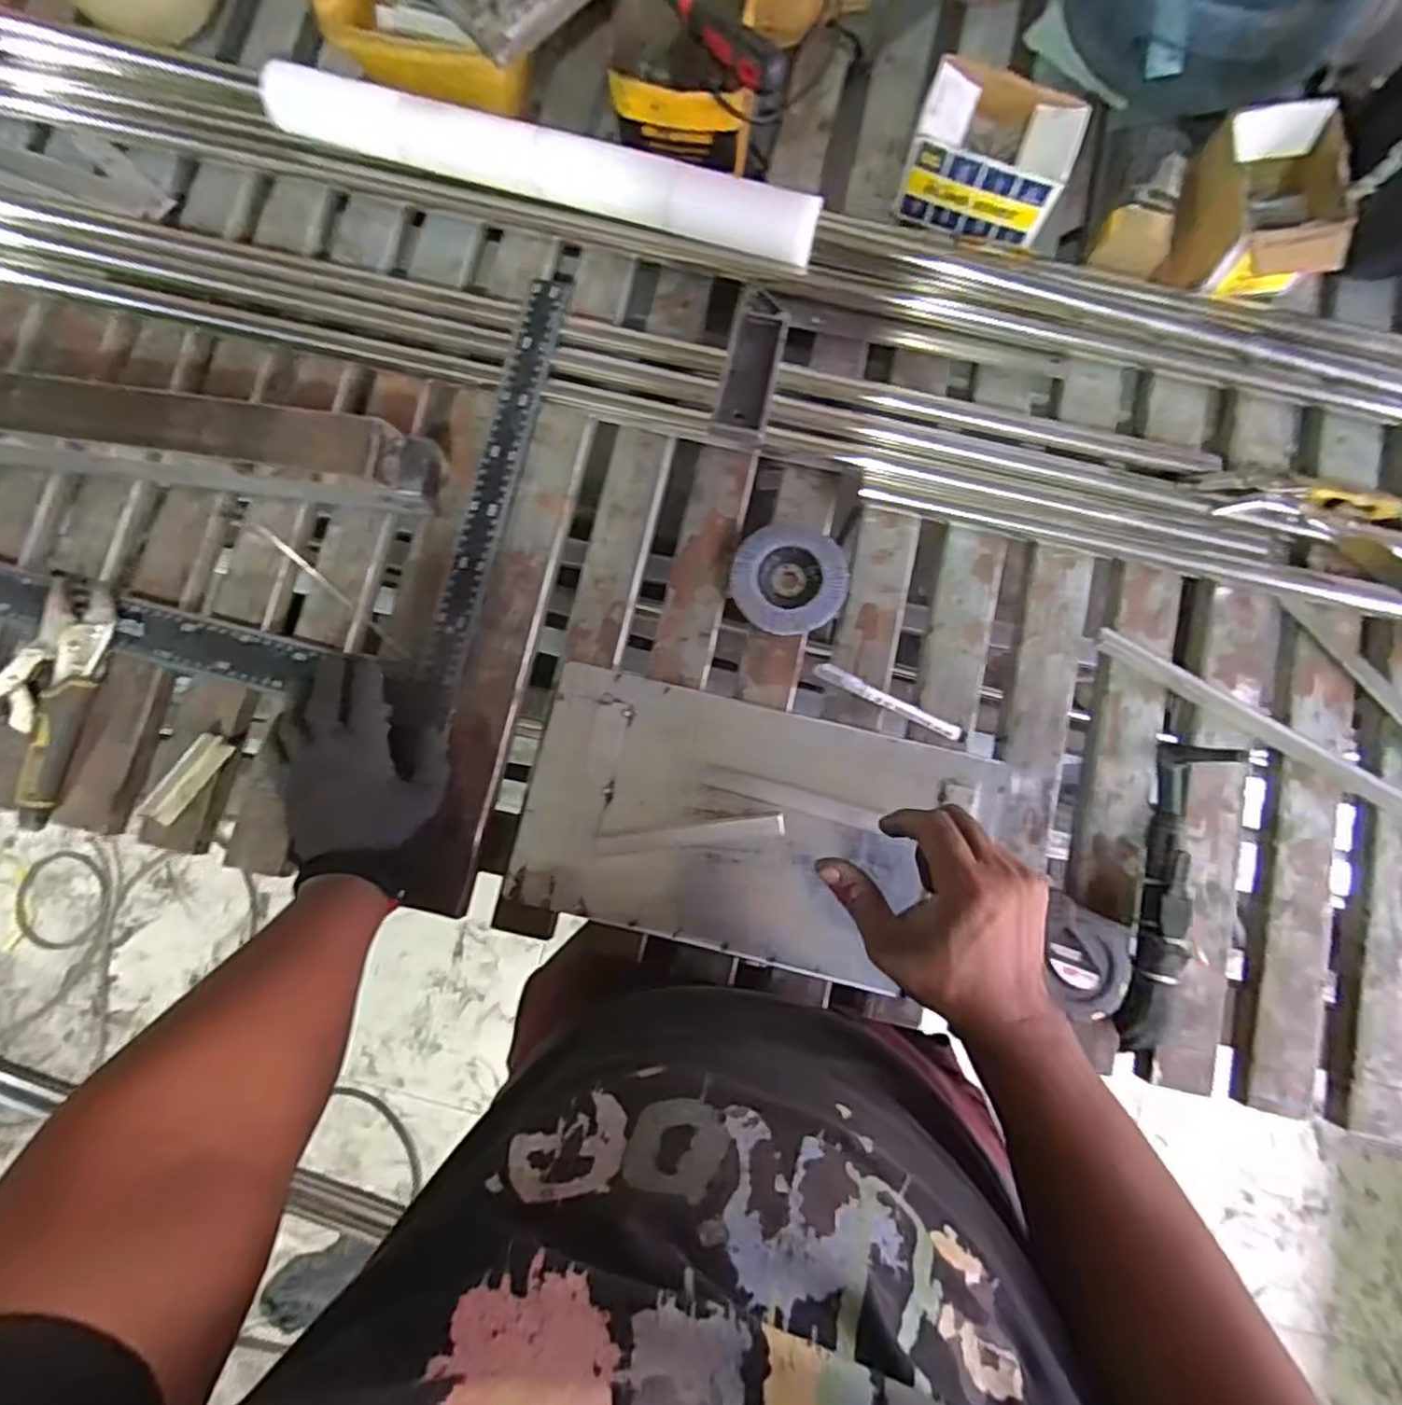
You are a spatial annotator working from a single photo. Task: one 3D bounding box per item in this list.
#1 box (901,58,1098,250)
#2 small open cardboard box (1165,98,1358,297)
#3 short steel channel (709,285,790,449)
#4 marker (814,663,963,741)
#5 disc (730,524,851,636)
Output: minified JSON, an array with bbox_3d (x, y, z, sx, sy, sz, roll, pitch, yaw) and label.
[{"bbox_3d":[0.252,-0.478,0.610,0.133,0.075,0.115,17,84,2],"label":"box"},{"bbox_3d":[0.473,-0.424,0.597,0.112,0.078,0.130,7,83,1],"label":"small open cardboard box"},{"bbox_3d":[0.045,-0.287,0.583,0.045,0.018,0.167,10,69,2],"label":"short steel channel"},{"bbox_3d":[0.157,0.000,0.581,0.130,0.011,0.014,26,84,3],"label":"marker"},{"bbox_3d":[0.077,-0.107,0.593,0.098,0.016,0.097,0,83,0],"label":"disc"}]

